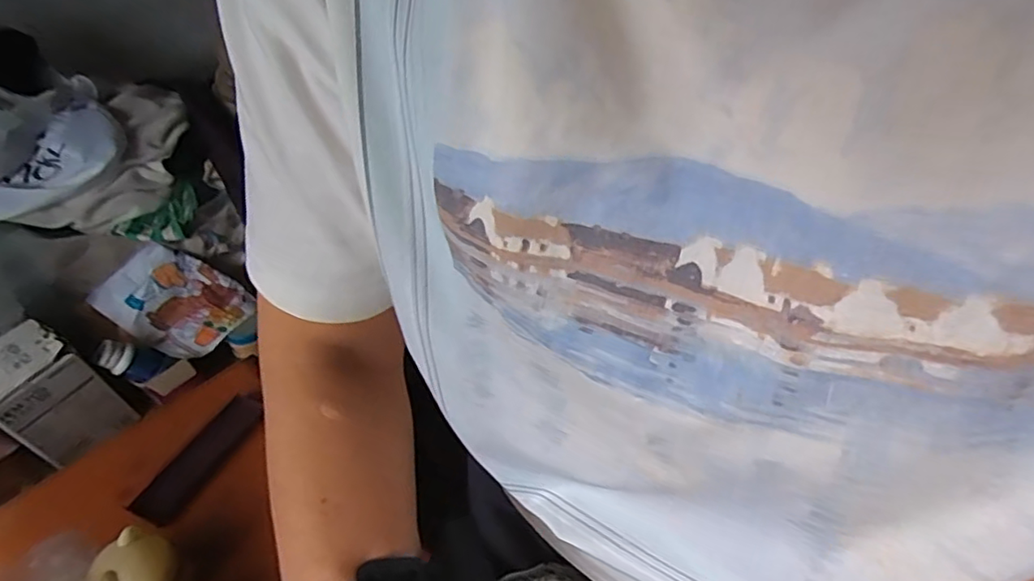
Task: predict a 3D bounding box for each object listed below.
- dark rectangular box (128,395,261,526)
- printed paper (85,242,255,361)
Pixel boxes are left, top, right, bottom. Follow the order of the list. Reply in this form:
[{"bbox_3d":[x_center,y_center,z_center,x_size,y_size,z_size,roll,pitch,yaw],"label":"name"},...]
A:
[{"bbox_3d":[-0.334,0.176,0.626,0.043,0.007,0.155,19,42,12],"label":"dark rectangular box"},{"bbox_3d":[-0.551,0.019,0.953,0.205,0.038,0.164,32,52,-5],"label":"printed paper"}]

